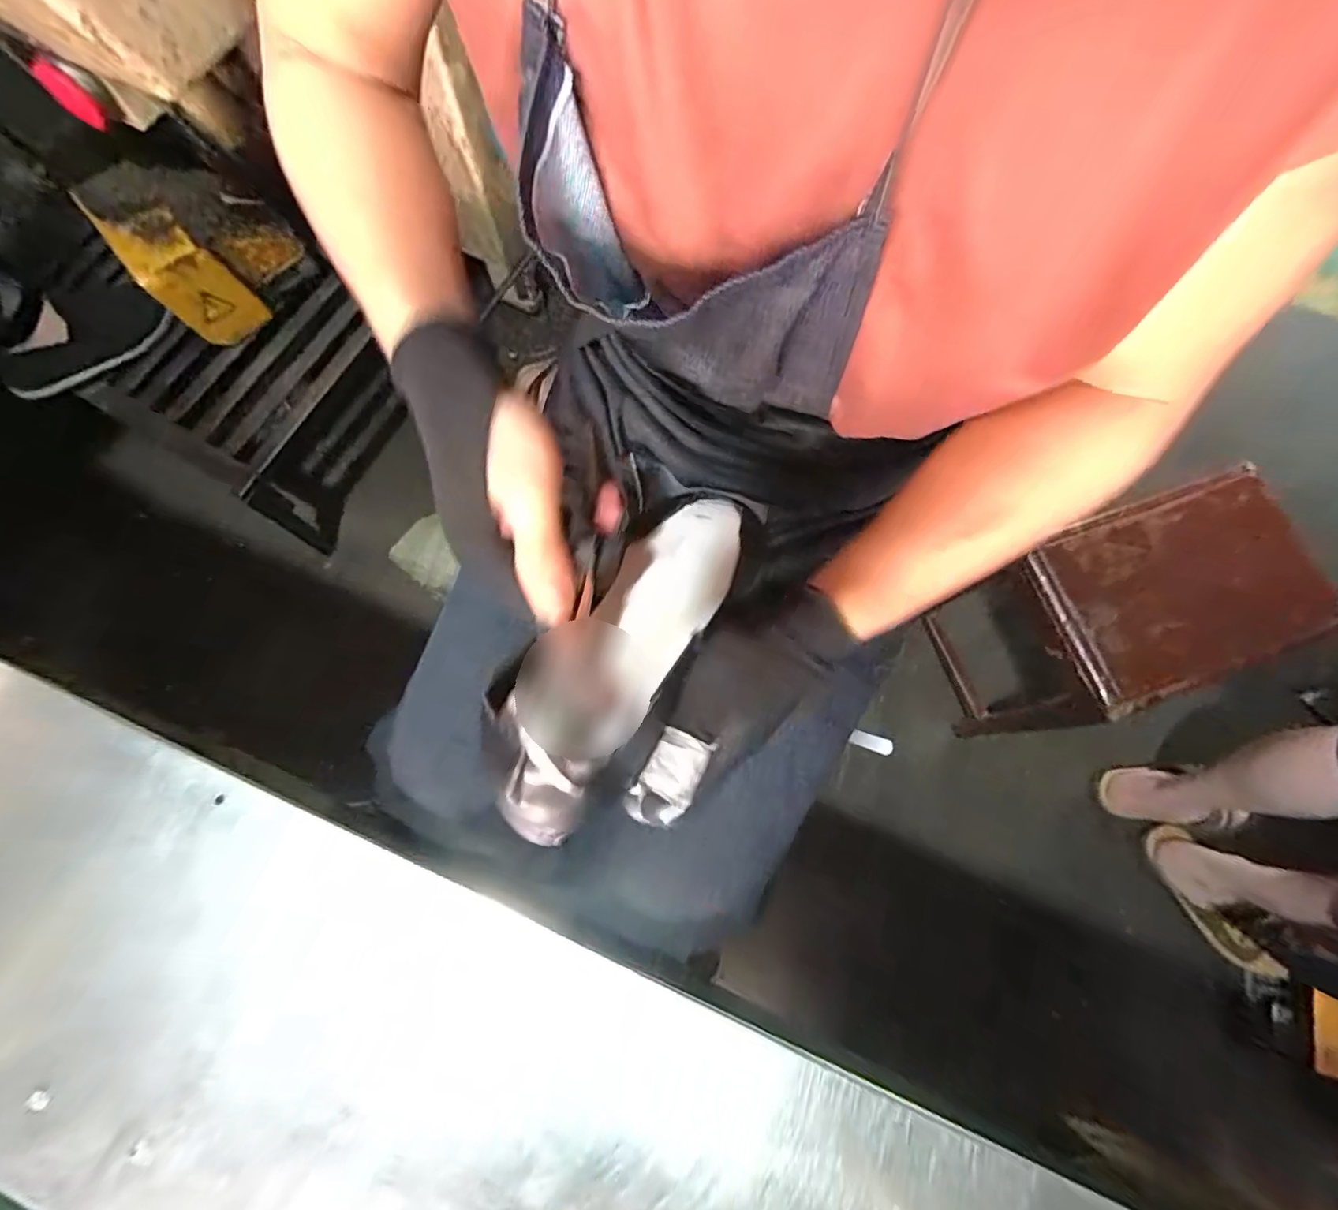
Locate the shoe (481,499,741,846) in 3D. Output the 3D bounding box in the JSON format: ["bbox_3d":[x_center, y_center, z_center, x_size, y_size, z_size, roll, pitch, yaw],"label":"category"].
[{"bbox_3d":[-0.021,0.015,0.340,0.066,0.067,0.233,29,50,6],"label":"shoe"}]

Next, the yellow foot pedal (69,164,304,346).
[{"bbox_3d":[-0.739,-0.566,0.926,0.223,0.159,0.225,36,77,8],"label":"yellow foot pedal"}]

